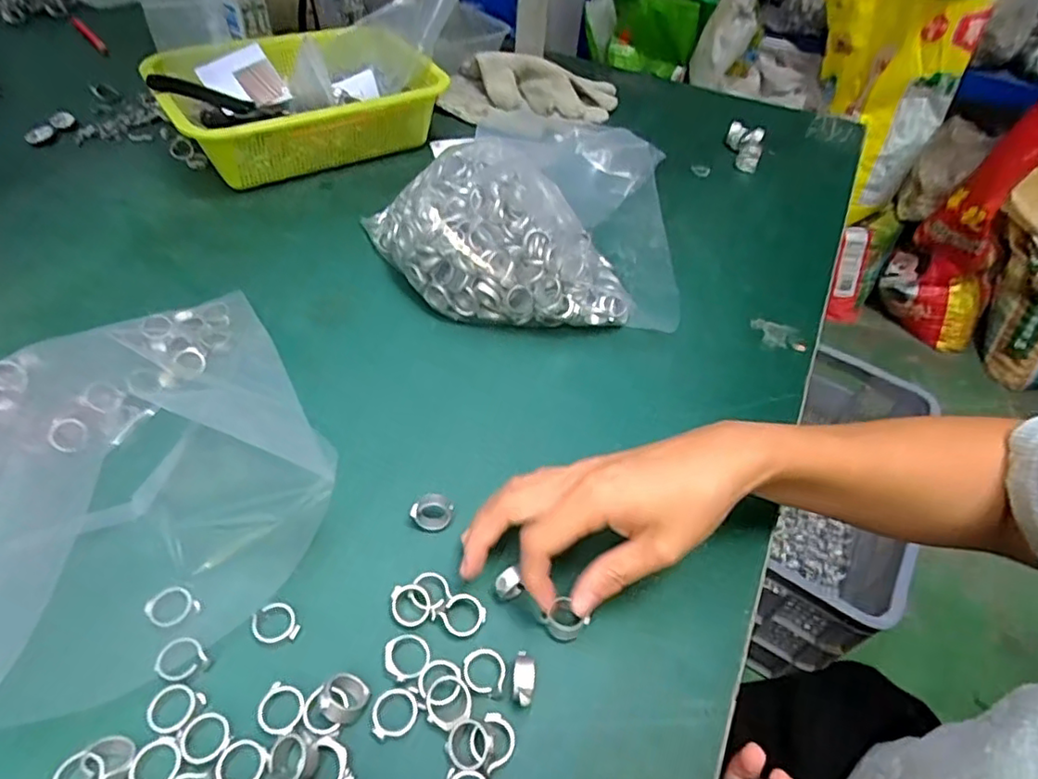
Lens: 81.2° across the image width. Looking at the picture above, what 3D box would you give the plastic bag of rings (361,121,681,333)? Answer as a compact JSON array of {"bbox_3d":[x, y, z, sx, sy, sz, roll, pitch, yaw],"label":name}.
[{"bbox_3d":[-0.001,-0.149,0.519,0.259,0.093,0.208,6,47,-1],"label":"plastic bag of rings"}]

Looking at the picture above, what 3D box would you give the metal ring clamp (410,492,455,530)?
[{"bbox_3d":[-0.051,0.074,0.360,0.023,0.023,0.014,11,47,3],"label":"metal ring clamp"}]

